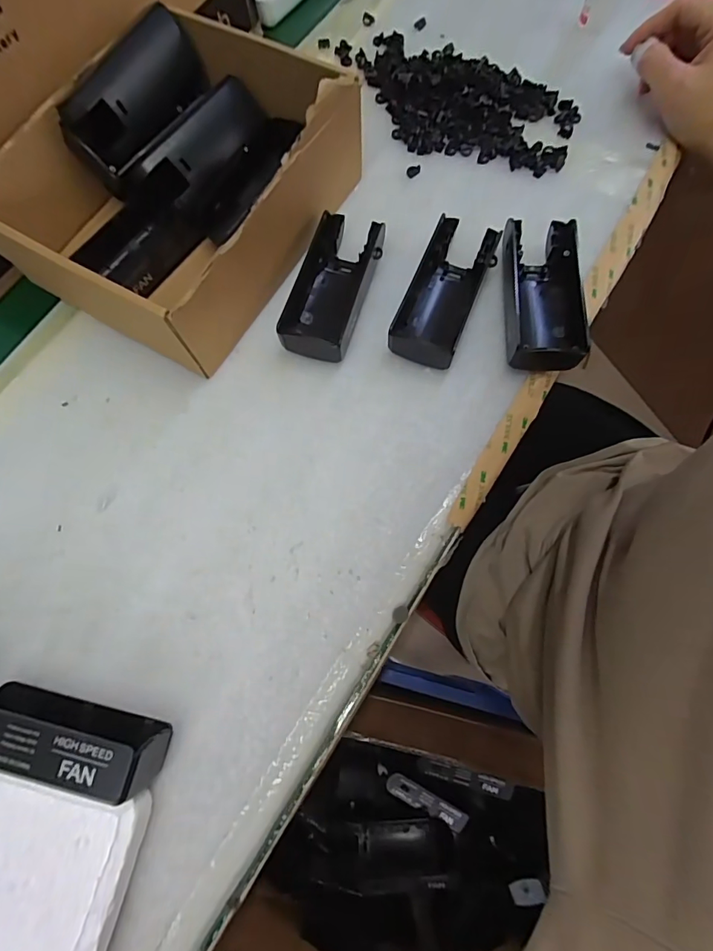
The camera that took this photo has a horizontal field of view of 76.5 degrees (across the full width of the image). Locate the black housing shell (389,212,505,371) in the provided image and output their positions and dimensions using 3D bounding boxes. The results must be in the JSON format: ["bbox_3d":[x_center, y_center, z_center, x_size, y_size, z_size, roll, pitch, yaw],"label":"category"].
[{"bbox_3d":[0.059,-0.126,0.309,0.046,0.021,0.105,23,77,8],"label":"black housing shell"}]

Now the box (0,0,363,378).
[{"bbox_3d":[-0.123,-0.203,0.312,0.177,0.076,0.207,30,77,11],"label":"box"}]

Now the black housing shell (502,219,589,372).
[{"bbox_3d":[0.123,-0.120,0.301,0.048,0.028,0.109,3,75,3],"label":"black housing shell"}]

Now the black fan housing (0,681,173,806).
[{"bbox_3d":[-0.150,0.131,0.230,0.109,0.047,0.026,12,76,5],"label":"black fan housing"}]

